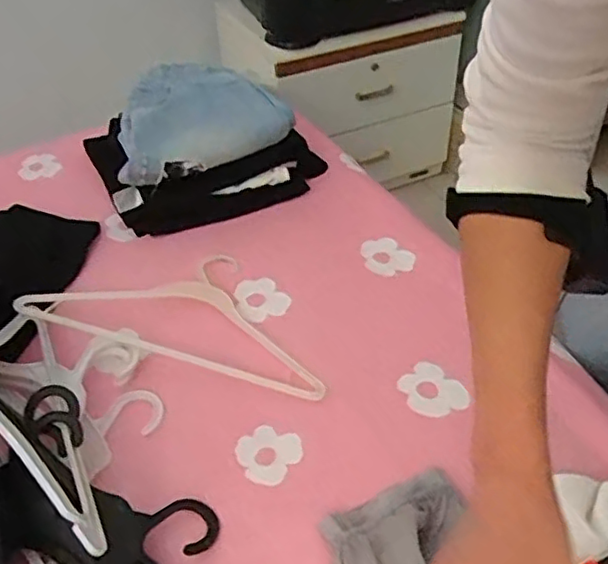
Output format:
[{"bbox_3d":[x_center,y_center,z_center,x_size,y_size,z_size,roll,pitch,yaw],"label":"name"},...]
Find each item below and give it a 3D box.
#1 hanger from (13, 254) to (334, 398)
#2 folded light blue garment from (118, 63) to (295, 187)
[{"bbox_3d":[-0.137,0.032,0.804,0.373,0.032,0.194,14,37,10],"label":"hanger"},{"bbox_3d":[-0.184,-0.248,0.963,0.250,0.057,0.237,-29,47,-26],"label":"folded light blue garment"}]

